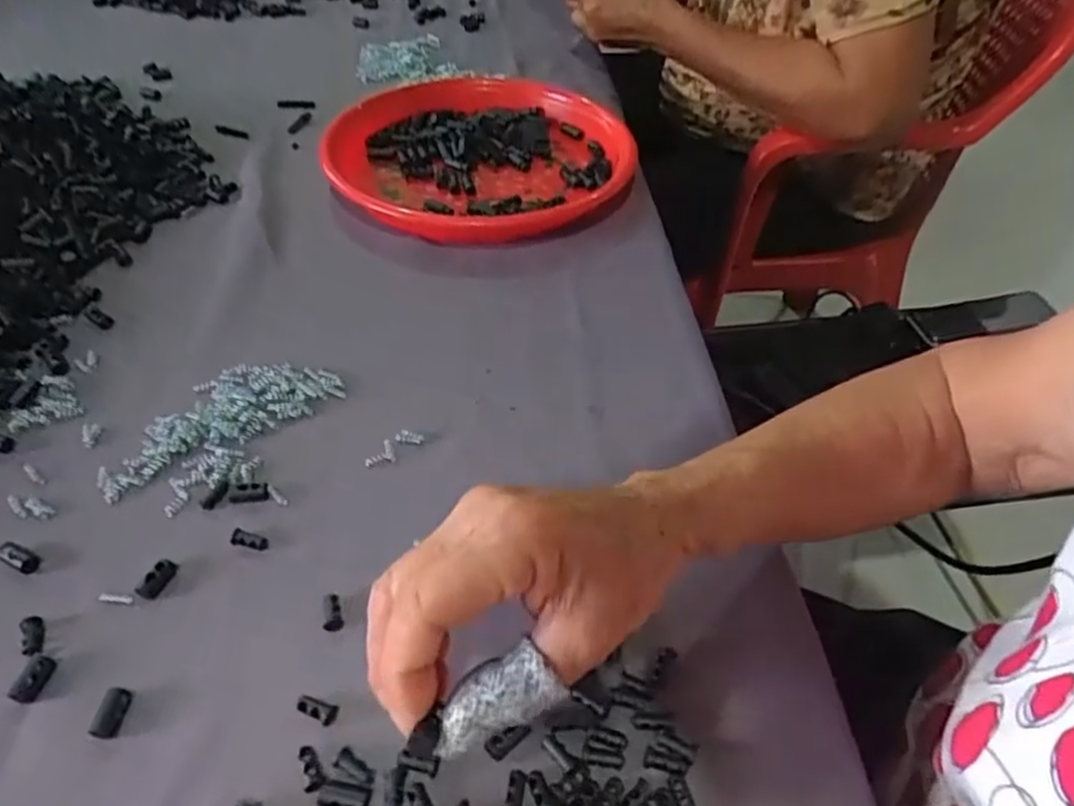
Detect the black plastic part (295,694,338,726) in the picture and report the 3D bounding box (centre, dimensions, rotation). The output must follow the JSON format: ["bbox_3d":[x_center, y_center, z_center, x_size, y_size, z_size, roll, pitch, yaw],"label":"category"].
[{"bbox_3d":[-0.090,0.125,0.301,0.017,0.004,0.008,16,46,12],"label":"black plastic part"}]

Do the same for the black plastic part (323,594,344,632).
[{"bbox_3d":[-0.093,0.094,0.333,0.009,0.005,0.018,-12,47,-15],"label":"black plastic part"}]

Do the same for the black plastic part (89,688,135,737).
[{"bbox_3d":[-0.173,0.125,0.297,0.011,0.009,0.018,8,45,5],"label":"black plastic part"}]

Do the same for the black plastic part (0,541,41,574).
[{"bbox_3d":[-0.247,0.073,0.350,0.023,0.004,0.011,23,48,19],"label":"black plastic part"}]

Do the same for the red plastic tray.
[{"bbox_3d":[-0.047,-0.212,0.620,0.245,0.042,0.237,-6,46,-9],"label":"red plastic tray"}]

